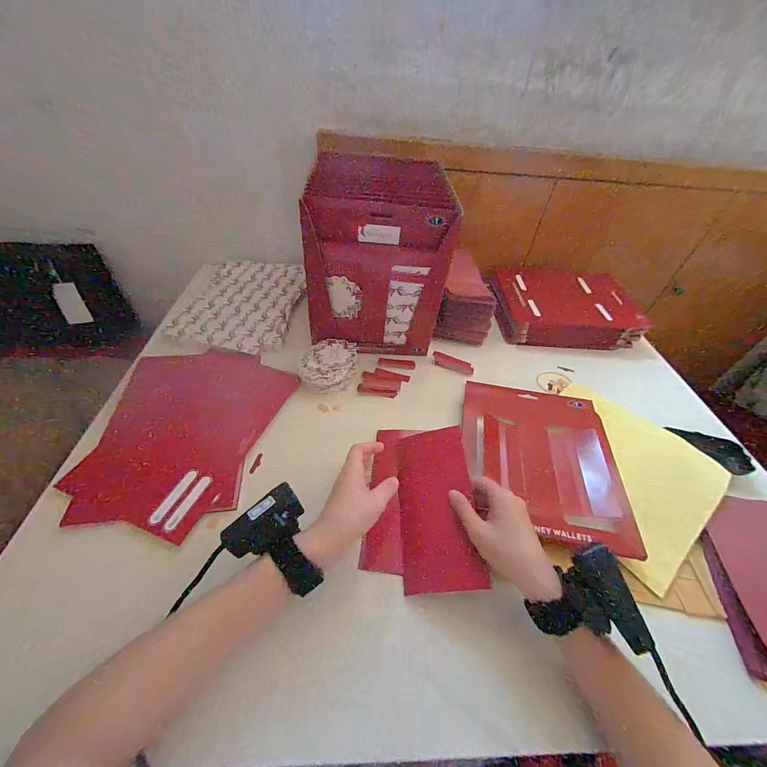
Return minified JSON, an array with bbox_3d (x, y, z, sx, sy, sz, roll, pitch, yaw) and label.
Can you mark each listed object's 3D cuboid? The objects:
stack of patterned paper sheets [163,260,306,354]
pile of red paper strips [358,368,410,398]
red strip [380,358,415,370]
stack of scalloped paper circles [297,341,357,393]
[{"bbox_3d":[-0.258,-0.158,0.623,0.189,0.019,0.265,9,45,3],"label":"stack of patterned paper sheets"},{"bbox_3d":[0.001,-0.002,0.527,0.073,0.006,0.057,11,46,4],"label":"pile of red paper strips"},{"bbox_3d":[0.023,-0.035,0.556,0.062,0.006,0.018,8,55,3],"label":"red strip"},{"bbox_3d":[-0.084,-0.029,0.514,0.078,0.031,0.096,7,45,1],"label":"stack of scalloped paper circles"}]

